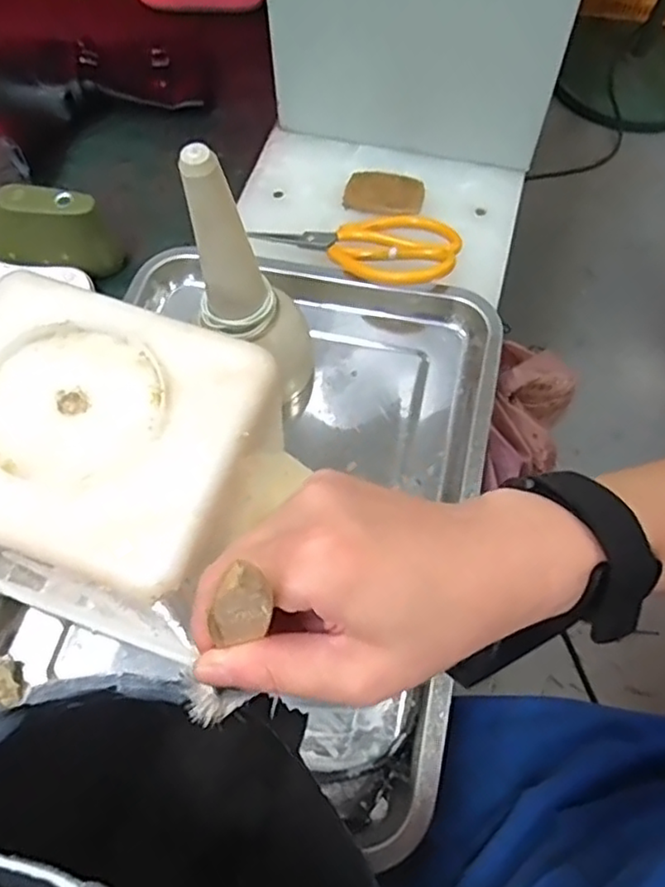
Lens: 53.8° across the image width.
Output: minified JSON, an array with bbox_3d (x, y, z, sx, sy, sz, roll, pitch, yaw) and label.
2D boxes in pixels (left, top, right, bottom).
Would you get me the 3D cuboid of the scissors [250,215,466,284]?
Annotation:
[{"bbox_3d":[0.020,-0.169,0.535,0.163,0.024,0.076,15,64,8],"label":"scissors"}]

